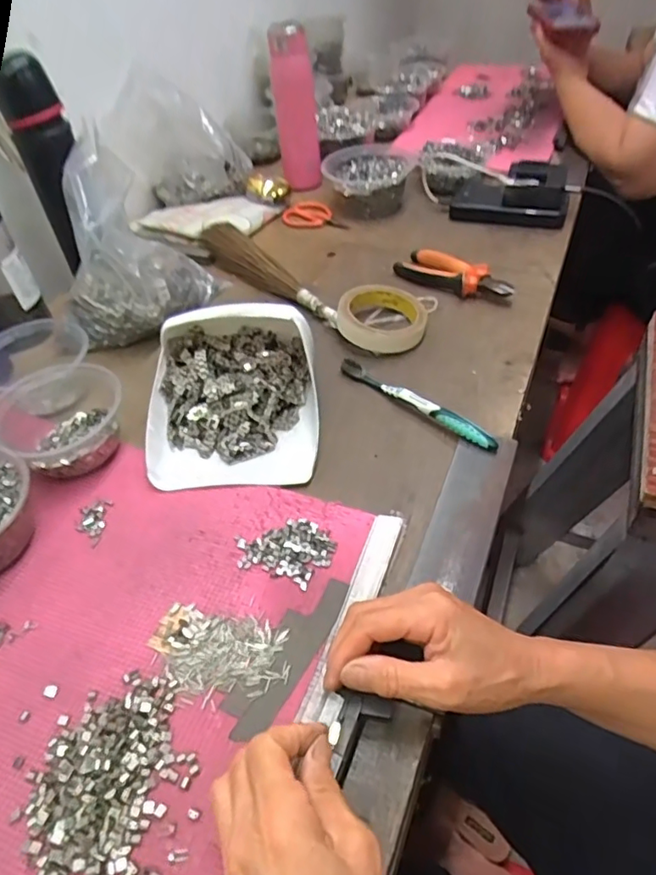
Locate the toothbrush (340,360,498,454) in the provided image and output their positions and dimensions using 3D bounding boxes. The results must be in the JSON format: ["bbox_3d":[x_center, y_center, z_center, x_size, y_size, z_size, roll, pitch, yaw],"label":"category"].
[{"bbox_3d":[0.081,-0.036,0.544,0.011,0.022,0.183,-37,56,-27],"label":"toothbrush"}]

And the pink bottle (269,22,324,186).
[{"bbox_3d":[-0.049,-0.505,0.872,0.064,0.212,0.053,-9,45,-2],"label":"pink bottle"}]

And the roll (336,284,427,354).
[{"bbox_3d":[0.060,-0.136,0.634,0.096,0.026,0.097,-2,47,2],"label":"roll"}]

